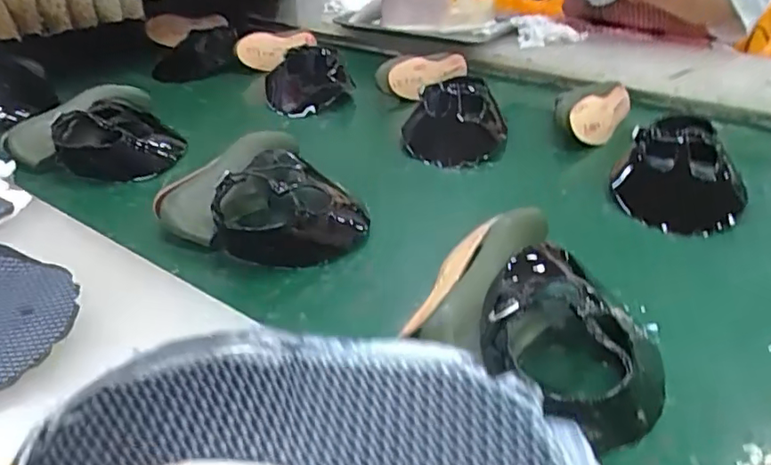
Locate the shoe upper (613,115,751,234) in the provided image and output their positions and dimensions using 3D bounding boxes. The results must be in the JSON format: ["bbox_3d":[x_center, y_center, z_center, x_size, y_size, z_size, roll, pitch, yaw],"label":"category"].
[{"bbox_3d":[0.354,-0.073,0.706,0.138,0.068,0.185,11,35,21],"label":"shoe upper"}]

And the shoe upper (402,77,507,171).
[{"bbox_3d":[0.100,-0.163,0.854,0.148,0.075,0.178,0,32,5],"label":"shoe upper"}]

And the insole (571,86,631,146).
[{"bbox_3d":[0.323,-0.176,0.862,0.169,0.065,0.011,-33,9,-37],"label":"insole"}]

